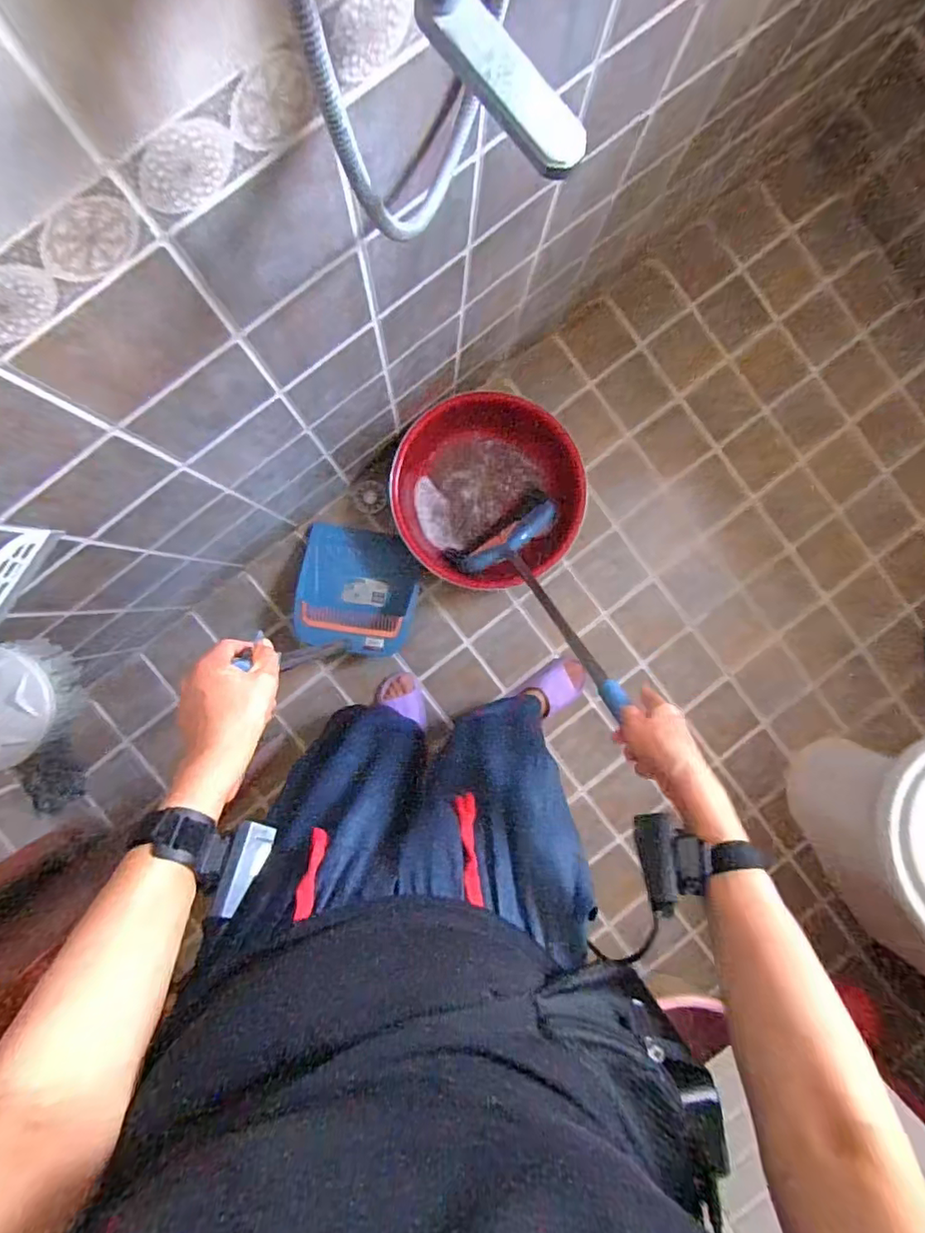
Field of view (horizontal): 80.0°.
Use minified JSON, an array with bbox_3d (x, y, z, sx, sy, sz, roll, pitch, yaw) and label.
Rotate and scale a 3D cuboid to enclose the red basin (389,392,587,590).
[{"bbox_3d":[0.050,-0.263,1.164,0.389,0.107,0.395,-2,92,-4],"label":"red basin"}]

